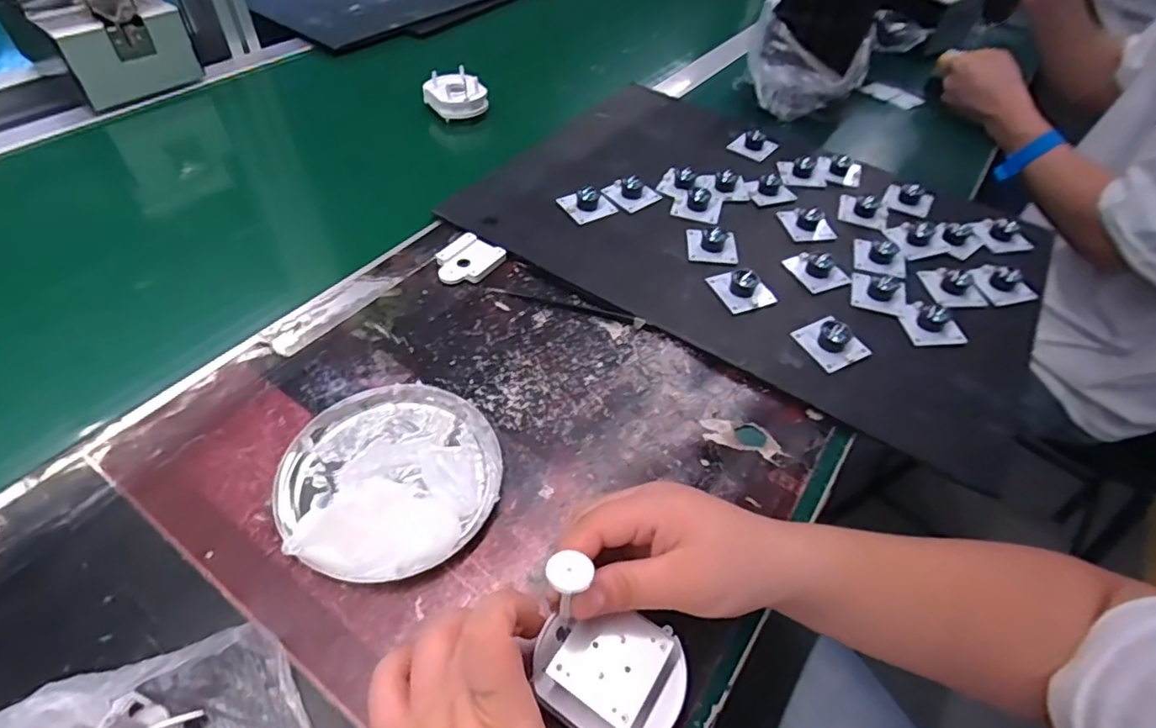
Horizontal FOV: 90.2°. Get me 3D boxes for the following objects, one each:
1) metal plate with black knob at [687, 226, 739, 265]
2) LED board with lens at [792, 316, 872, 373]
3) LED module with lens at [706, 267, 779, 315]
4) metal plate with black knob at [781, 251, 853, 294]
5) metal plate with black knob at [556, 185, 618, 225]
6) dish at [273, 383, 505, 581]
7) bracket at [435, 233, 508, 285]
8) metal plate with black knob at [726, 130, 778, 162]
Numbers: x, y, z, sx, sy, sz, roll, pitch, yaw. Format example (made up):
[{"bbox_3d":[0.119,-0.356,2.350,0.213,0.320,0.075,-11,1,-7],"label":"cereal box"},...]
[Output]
[{"bbox_3d":[0.119,-0.109,0.505,0.042,0.015,0.042,6,49,0],"label":"metal plate with black knob"},{"bbox_3d":[0.192,-0.019,0.437,0.038,0.016,0.045,-20,54,-21],"label":"LED board with lens"},{"bbox_3d":[0.135,-0.067,0.469,0.039,0.023,0.043,-15,53,-18],"label":"LED module with lens"},{"bbox_3d":[0.209,-0.084,0.494,0.042,0.018,0.046,-17,53,-19],"label":"metal plate with black knob"},{"bbox_3d":[0.009,-0.155,0.534,0.043,0.022,0.041,-26,56,-25],"label":"metal plate with black knob"},{"bbox_3d":[-0.112,0.064,0.346,0.126,0.022,0.126,3,49,-3],"label":"dish"},{"bbox_3d":[-0.093,-0.086,0.480,0.048,0.009,0.053,28,53,18],"label":"bracket"},{"bbox_3d":[0.195,-0.245,0.634,0.043,0.021,0.052,30,53,20],"label":"metal plate with black knob"}]

